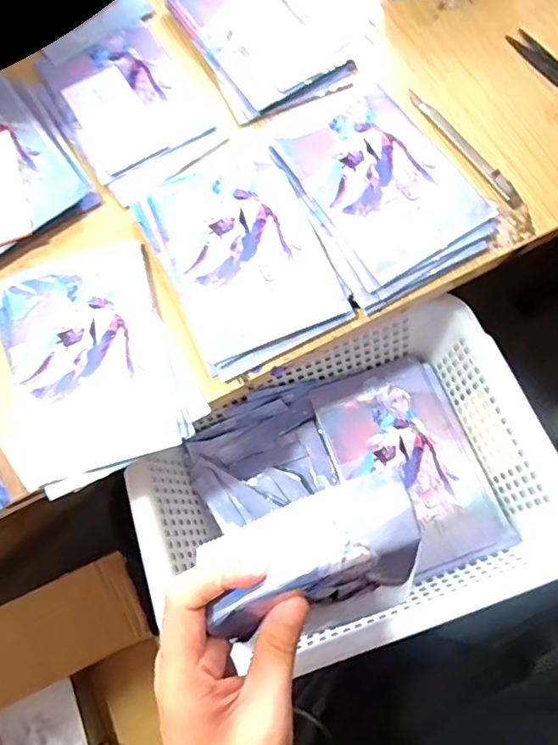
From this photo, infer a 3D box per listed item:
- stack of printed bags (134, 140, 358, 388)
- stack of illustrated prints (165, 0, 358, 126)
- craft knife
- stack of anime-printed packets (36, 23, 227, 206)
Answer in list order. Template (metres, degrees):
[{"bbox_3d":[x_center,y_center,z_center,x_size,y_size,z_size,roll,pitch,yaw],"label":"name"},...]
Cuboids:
[{"bbox_3d":[-0.034,-0.104,0.429,0.128,0.015,0.190,-26,72,-7],"label":"stack of printed bags"},{"bbox_3d":[-0.016,-0.345,0.512,0.139,0.012,0.211,-26,72,-7],"label":"stack of illustrated prints"},{"bbox_3d":[0.165,-0.204,0.458,0.014,0.008,0.148,-33,73,-9],"label":"craft knife"},{"bbox_3d":[-0.142,-0.253,0.491,0.119,0.008,0.192,-31,73,-8],"label":"stack of anime-printed packets"}]

